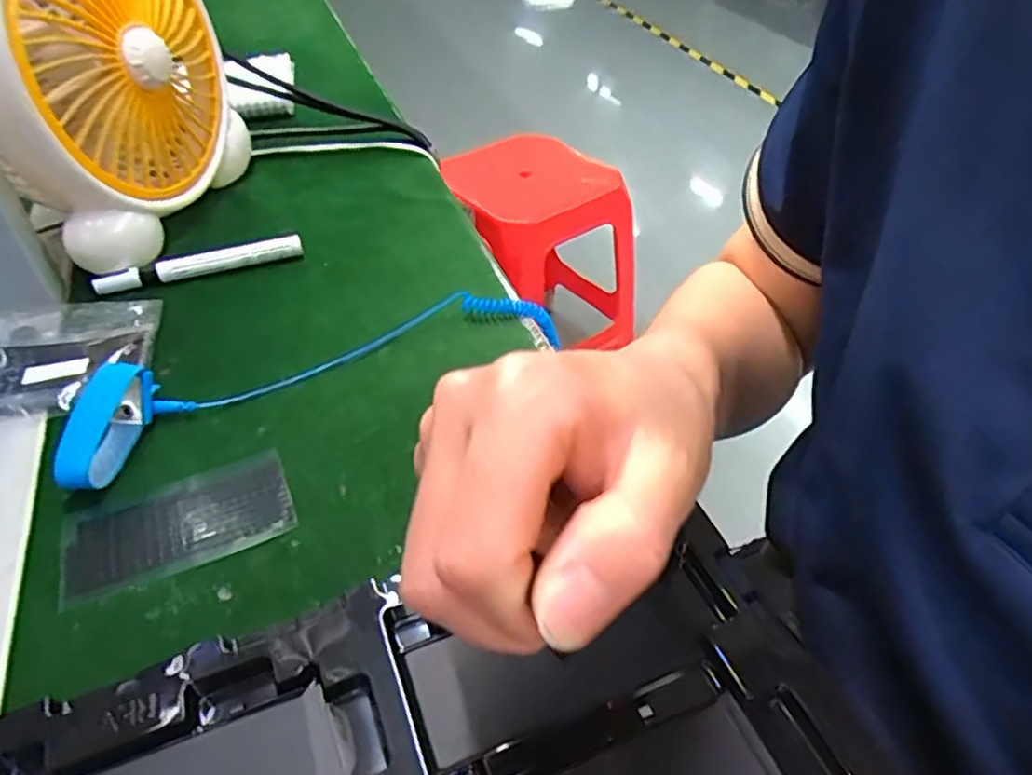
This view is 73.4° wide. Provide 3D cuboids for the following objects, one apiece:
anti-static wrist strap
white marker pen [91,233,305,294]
[{"bbox_3d":[-0.121,-0.030,0.427,0.297,0.034,0.092,-21,47,-20],"label":"anti-static wrist strap"},{"bbox_3d":[-0.227,-0.091,0.501,0.141,0.014,0.012,-15,45,-15],"label":"white marker pen"}]

